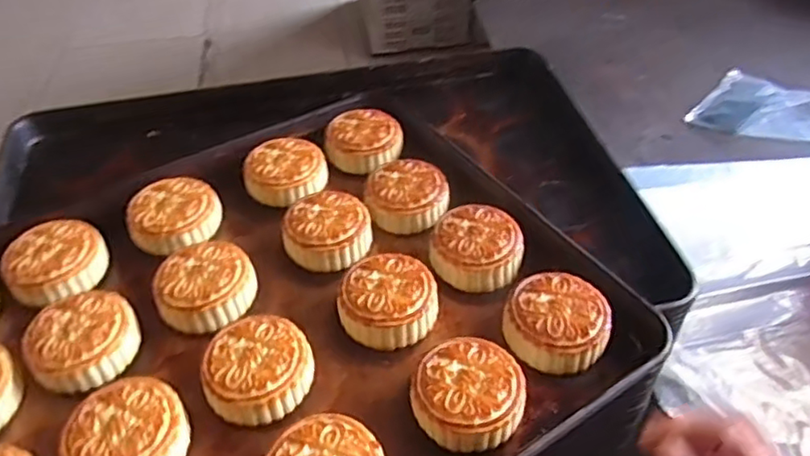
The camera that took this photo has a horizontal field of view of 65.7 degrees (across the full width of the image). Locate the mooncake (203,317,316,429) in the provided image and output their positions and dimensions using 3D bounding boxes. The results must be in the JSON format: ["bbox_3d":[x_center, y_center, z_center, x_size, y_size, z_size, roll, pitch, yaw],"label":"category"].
[{"bbox_3d":[-0.102,0.096,0.434,0.072,0.026,0.069,-1,47,1],"label":"mooncake"}]

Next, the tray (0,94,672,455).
[{"bbox_3d":[-0.163,0.091,0.446,0.582,0.051,0.391,-25,51,-21],"label":"tray"}]

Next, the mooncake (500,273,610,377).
[{"bbox_3d":[0.111,0.067,0.455,0.073,0.028,0.067,-1,47,1],"label":"mooncake"}]

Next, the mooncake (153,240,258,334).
[{"bbox_3d":[-0.156,0.044,0.491,0.074,0.027,0.068,-1,47,1],"label":"mooncake"}]

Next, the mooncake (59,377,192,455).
[{"bbox_3d":[-0.176,0.134,0.401,0.070,0.031,0.068,-1,47,1],"label":"mooncake"}]

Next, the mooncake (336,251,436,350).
[{"bbox_3d":[-0.013,0.054,0.475,0.071,0.028,0.068,-22,50,-18],"label":"mooncake"}]

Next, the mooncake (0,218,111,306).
[{"bbox_3d":[-0.282,0.027,0.509,0.074,0.027,0.074,-1,47,1],"label":"mooncake"}]

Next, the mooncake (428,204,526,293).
[{"bbox_3d":[0.059,0.016,0.513,0.070,0.029,0.070,-1,47,1],"label":"mooncake"}]

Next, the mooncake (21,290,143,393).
[{"bbox_3d":[-0.232,0.081,0.455,0.071,0.031,0.066,-1,47,1],"label":"mooncake"}]

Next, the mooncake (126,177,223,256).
[{"bbox_3d":[-0.201,-0.011,0.544,0.071,0.023,0.075,-1,47,1],"label":"mooncake"}]

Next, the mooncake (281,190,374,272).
[{"bbox_3d":[-0.065,0.002,0.530,0.073,0.026,0.066,-7,47,-6],"label":"mooncake"}]

